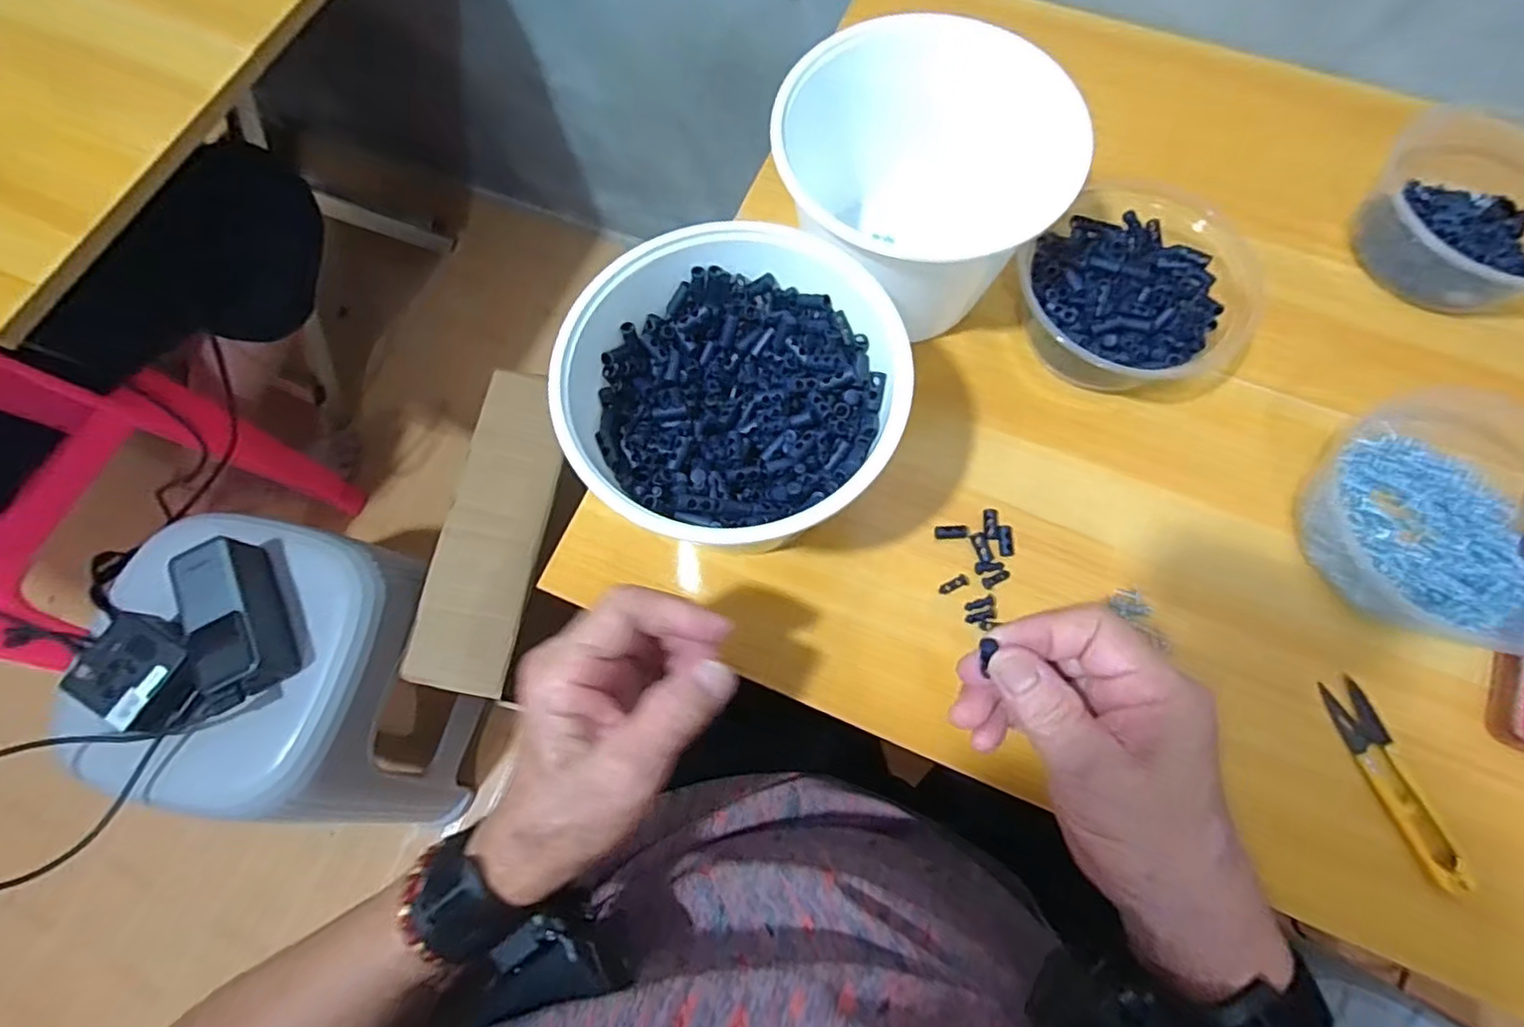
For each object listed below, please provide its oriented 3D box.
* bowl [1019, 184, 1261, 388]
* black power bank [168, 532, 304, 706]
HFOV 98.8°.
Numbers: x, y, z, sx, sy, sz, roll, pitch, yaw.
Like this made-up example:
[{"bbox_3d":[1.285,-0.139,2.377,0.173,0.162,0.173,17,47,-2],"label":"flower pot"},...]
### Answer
[{"bbox_3d":[0.229,-0.135,0.418,0.133,0.058,0.156,41,76,13],"label":"bowl"},{"bbox_3d":[-0.465,0.093,0.577,0.074,0.048,0.135,-23,72,-8],"label":"black power bank"}]

